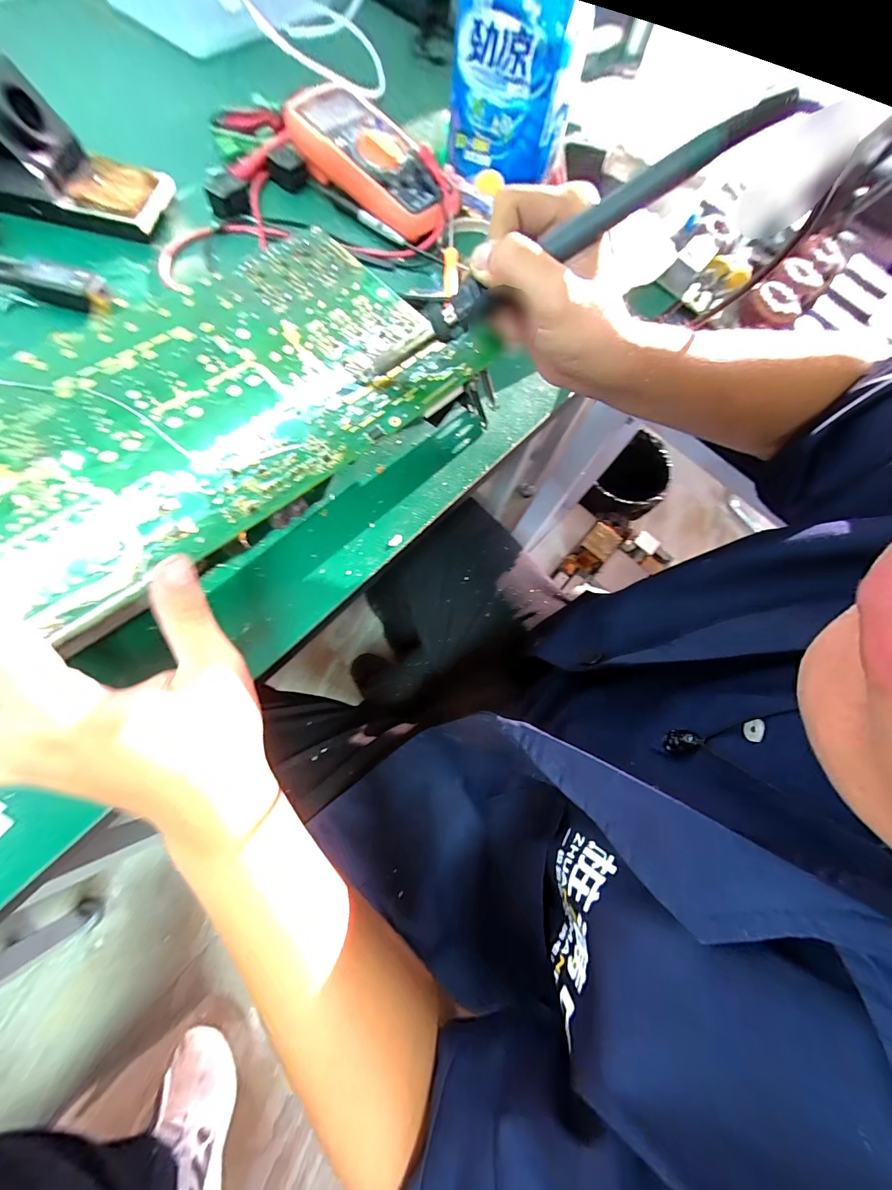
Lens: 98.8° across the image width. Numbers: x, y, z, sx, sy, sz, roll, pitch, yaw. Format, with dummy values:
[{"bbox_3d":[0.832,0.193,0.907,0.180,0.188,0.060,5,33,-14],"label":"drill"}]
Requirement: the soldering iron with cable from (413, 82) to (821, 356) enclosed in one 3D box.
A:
[{"bbox_3d":[0.070,-0.187,0.199,0.205,0.020,0.015,-22,68,17],"label":"soldering iron with cable"}]

